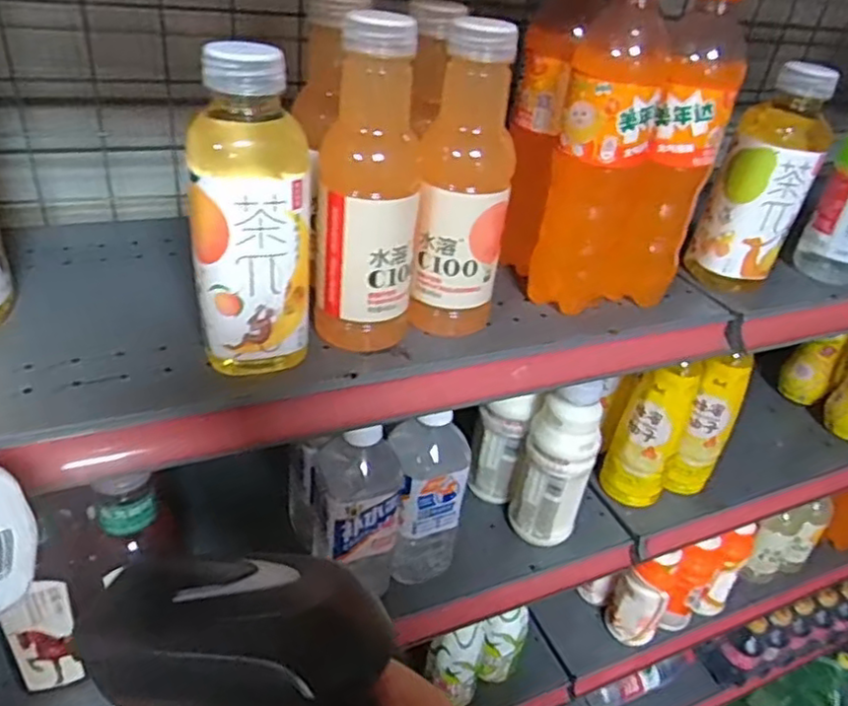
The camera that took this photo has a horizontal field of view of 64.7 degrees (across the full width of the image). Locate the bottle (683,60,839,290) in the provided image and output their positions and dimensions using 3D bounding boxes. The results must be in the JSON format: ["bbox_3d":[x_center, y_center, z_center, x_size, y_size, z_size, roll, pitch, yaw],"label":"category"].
[{"bbox_3d":[0.279,-0.143,0.553,0.070,0.172,0.065,22,36,20],"label":"bottle"}]

